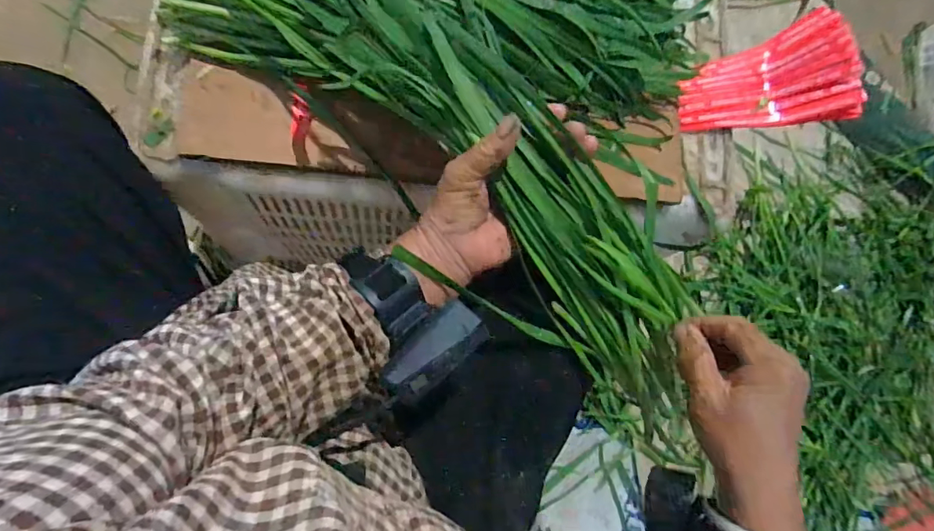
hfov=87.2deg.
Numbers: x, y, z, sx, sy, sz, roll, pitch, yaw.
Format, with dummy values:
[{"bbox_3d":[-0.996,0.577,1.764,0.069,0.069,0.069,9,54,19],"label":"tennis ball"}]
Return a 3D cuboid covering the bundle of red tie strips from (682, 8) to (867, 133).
[{"bbox_3d":[0.300,-0.188,0.492,0.164,0.052,0.110,-11,82,-10],"label":"bundle of red tie strips"}]

